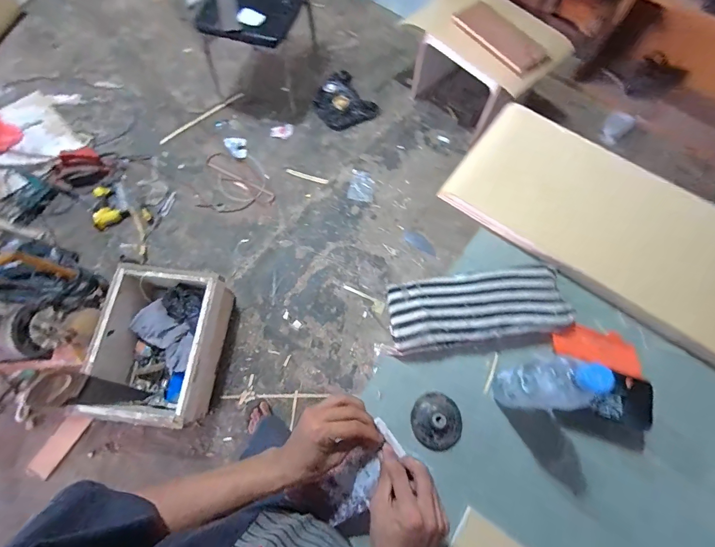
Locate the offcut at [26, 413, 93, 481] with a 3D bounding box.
[{"bbox_3d":[-1.110,0.637,1.300,0.090,0.032,0.247,30,74,11],"label":"offcut"}]

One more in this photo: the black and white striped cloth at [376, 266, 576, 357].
[{"bbox_3d":[0.209,0.058,0.624,0.319,0.025,0.127,-9,70,-2],"label":"black and white striped cloth"}]

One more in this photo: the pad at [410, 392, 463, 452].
[{"bbox_3d":[0.131,0.241,0.565,0.083,0.030,0.082,36,73,10],"label":"pad"}]

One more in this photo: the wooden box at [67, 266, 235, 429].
[{"bbox_3d":[-0.700,0.266,1.283,0.383,0.246,0.503,4,70,-1],"label":"wooden box"}]

